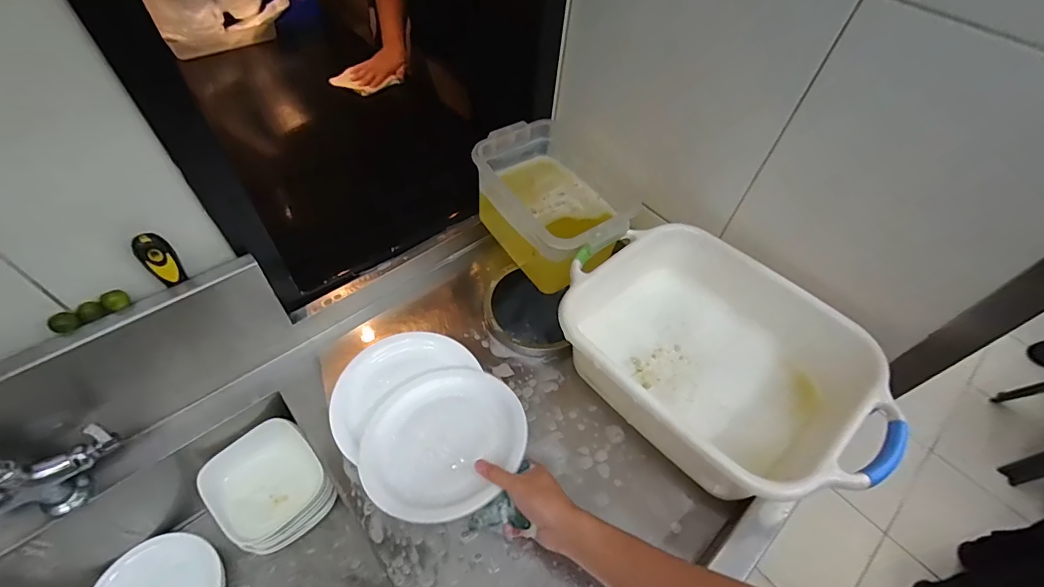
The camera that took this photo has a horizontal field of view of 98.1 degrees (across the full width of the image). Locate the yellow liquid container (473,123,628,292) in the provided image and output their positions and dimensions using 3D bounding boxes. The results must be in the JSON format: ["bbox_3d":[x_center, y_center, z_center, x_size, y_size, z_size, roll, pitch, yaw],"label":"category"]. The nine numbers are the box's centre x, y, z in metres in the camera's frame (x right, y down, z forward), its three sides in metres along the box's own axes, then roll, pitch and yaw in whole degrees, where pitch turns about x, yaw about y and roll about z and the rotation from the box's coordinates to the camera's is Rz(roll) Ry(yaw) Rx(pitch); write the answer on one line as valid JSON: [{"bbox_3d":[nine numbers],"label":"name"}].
[{"bbox_3d":[0.049,-0.157,0.813,0.201,0.157,0.294,-24,58,-22],"label":"yellow liquid container"}]

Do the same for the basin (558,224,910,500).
[{"bbox_3d":[0.267,0.094,0.653,0.420,0.146,0.306,40,58,23],"label":"basin"}]

